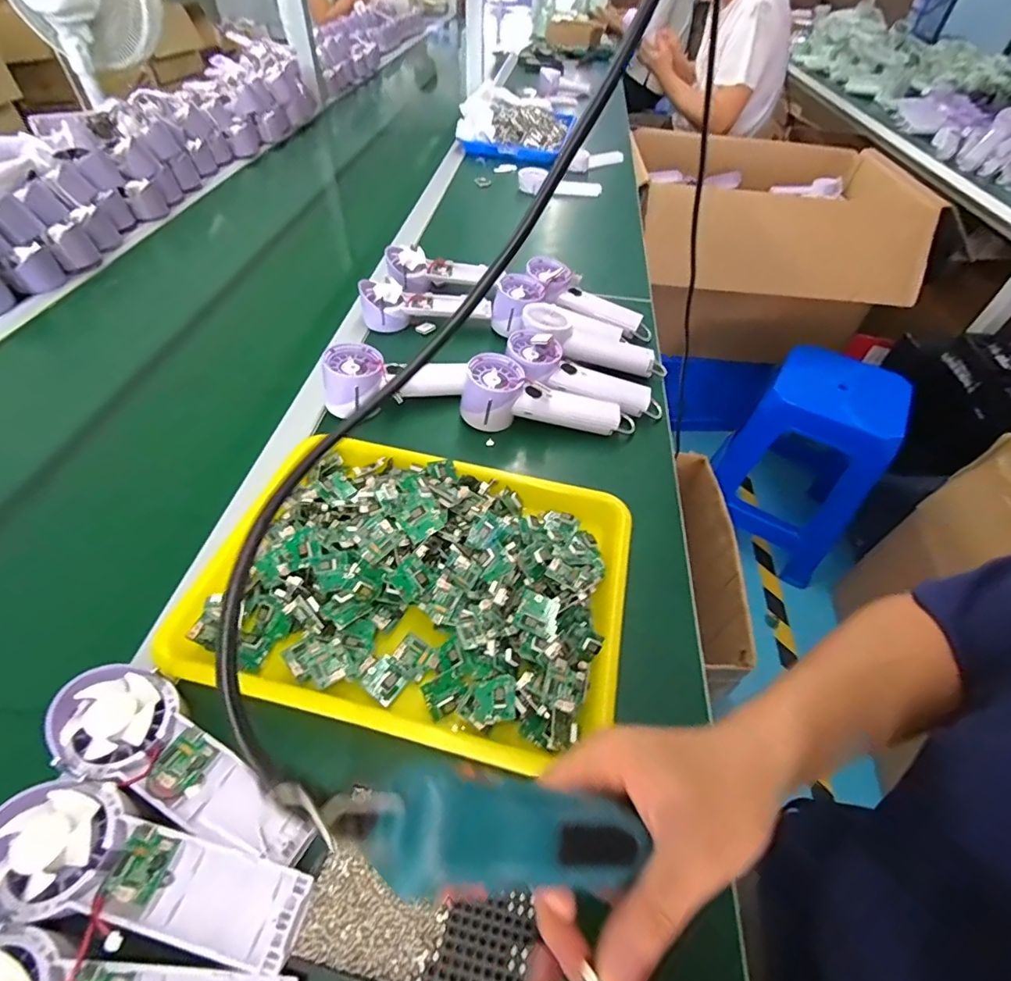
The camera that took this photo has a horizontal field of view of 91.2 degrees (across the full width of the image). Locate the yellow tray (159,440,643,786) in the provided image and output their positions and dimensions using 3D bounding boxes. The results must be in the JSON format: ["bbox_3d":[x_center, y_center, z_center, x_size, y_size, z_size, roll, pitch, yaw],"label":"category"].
[{"bbox_3d":[-0.070,0.066,0.416,0.340,0.069,0.252,13,50,7],"label":"yellow tray"}]

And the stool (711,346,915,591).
[{"bbox_3d":[0.747,-0.063,1.275,0.317,0.466,0.322,24,53,16],"label":"stool"}]

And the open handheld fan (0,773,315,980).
[{"bbox_3d":[-0.192,0.205,0.267,0.170,0.025,0.058,12,50,6],"label":"open handheld fan"}]

